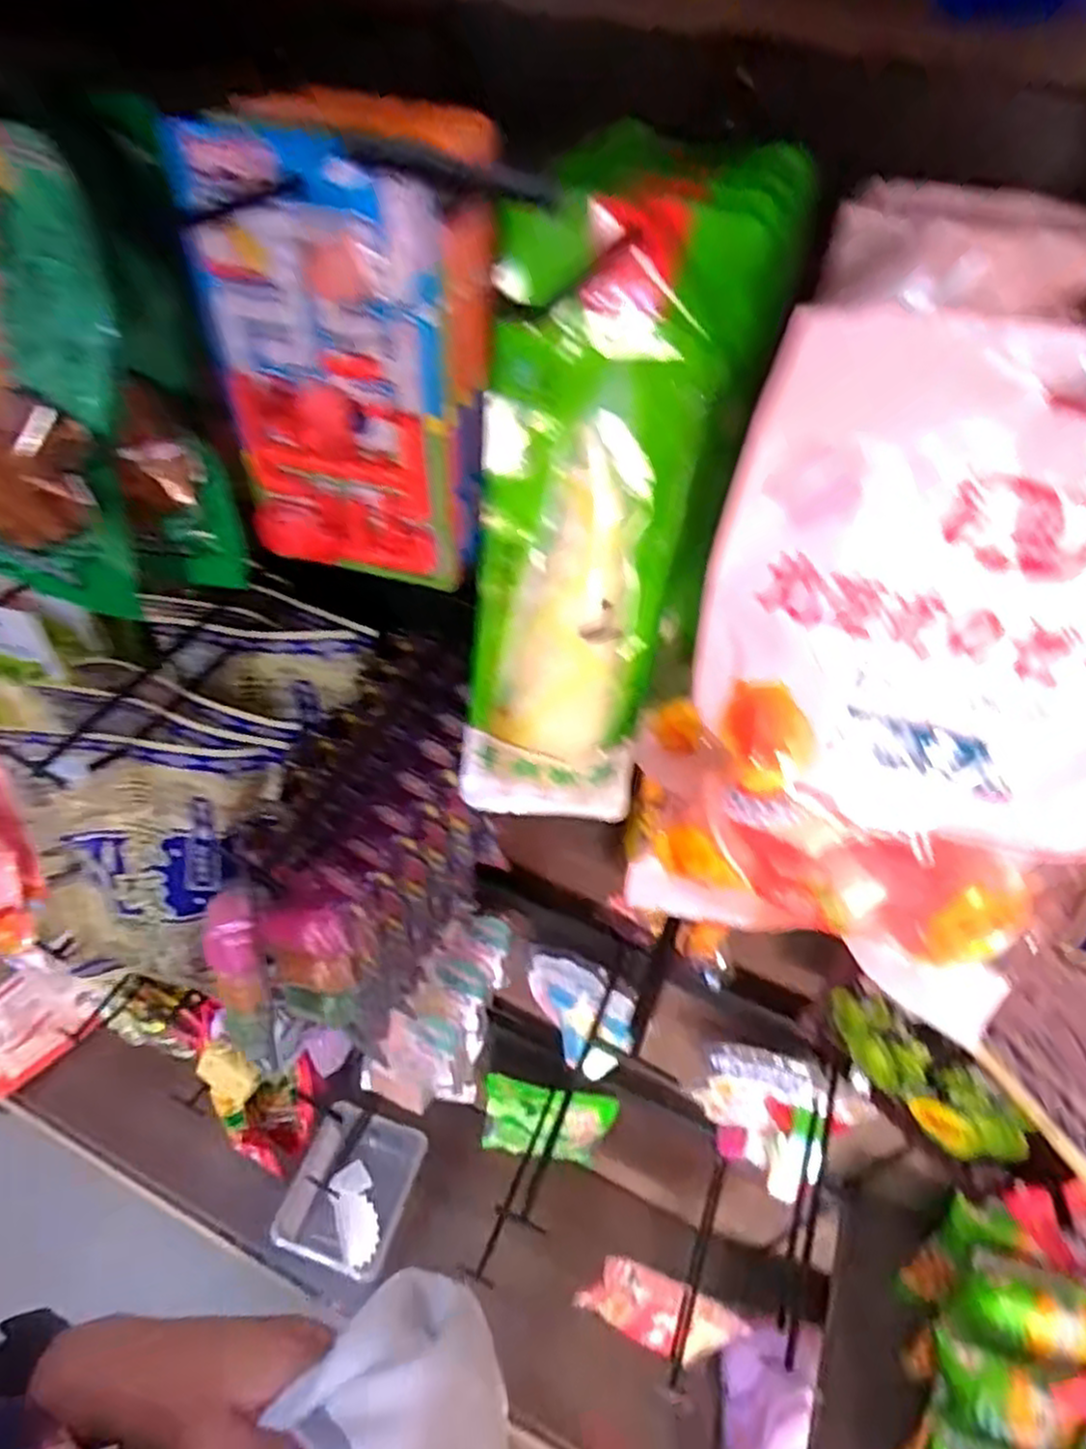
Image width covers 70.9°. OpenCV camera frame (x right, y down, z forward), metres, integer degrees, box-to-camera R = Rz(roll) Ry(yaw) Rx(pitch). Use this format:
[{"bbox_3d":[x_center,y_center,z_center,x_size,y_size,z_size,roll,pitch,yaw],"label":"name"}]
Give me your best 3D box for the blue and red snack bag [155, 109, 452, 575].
[{"bbox_3d":[-0.092,-0.138,0.322,0.104,0.170,0.028,10,42,10],"label":"blue and red snack bag"}]

